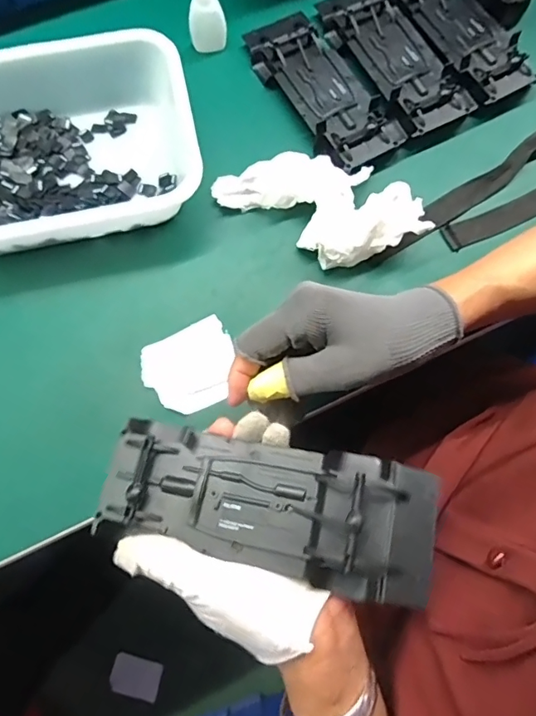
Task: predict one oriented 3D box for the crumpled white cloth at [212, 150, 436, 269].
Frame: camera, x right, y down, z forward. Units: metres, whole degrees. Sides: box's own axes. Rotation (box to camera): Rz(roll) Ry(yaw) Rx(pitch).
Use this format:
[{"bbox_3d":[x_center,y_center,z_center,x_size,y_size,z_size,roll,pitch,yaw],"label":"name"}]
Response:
[{"bbox_3d":[0.048,-0.143,0.449,0.184,0.039,0.098,36,78,9],"label":"crumpled white cloth"}]

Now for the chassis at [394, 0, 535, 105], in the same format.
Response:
[{"bbox_3d":[0.200,-0.332,0.511,0.071,0.033,0.175,-27,75,-8],"label":"chassis"}]

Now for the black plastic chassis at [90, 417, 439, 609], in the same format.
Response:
[{"bbox_3d":[-0.003,0.085,0.292,0.190,0.034,0.075,10,77,9],"label":"black plastic chassis"}]

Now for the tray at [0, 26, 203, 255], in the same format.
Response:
[{"bbox_3d":[-0.194,-0.193,0.449,0.250,0.059,0.198,-12,74,-4],"label":"tray"}]

